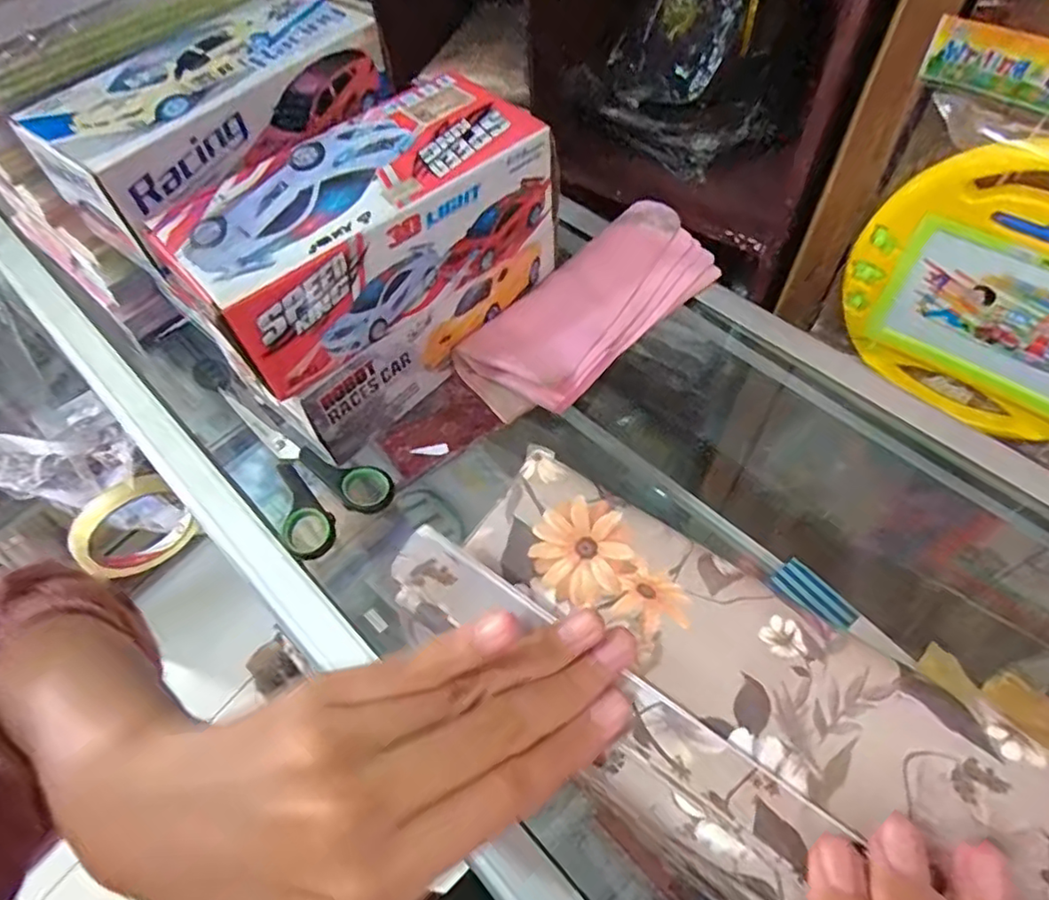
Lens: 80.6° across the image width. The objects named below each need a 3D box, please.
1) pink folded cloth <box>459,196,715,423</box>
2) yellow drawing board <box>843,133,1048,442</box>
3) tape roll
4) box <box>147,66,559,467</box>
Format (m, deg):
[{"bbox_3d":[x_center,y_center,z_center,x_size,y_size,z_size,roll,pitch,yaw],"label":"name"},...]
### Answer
[{"bbox_3d":[0.050,-0.108,0.451,0.086,0.026,0.224,38,67,23],"label":"pink folded cloth"},{"bbox_3d":[0.432,-0.124,0.547,0.269,0.265,0.027,37,67,23],"label":"yellow drawing board"},{"bbox_3d":[-0.306,0.064,0.487,0.080,0.091,0.016,-39,64,-20],"label":"tape roll"},{"bbox_3d":[-0.085,-0.117,0.385,0.209,0.128,0.090,-40,64,-20],"label":"box"}]

